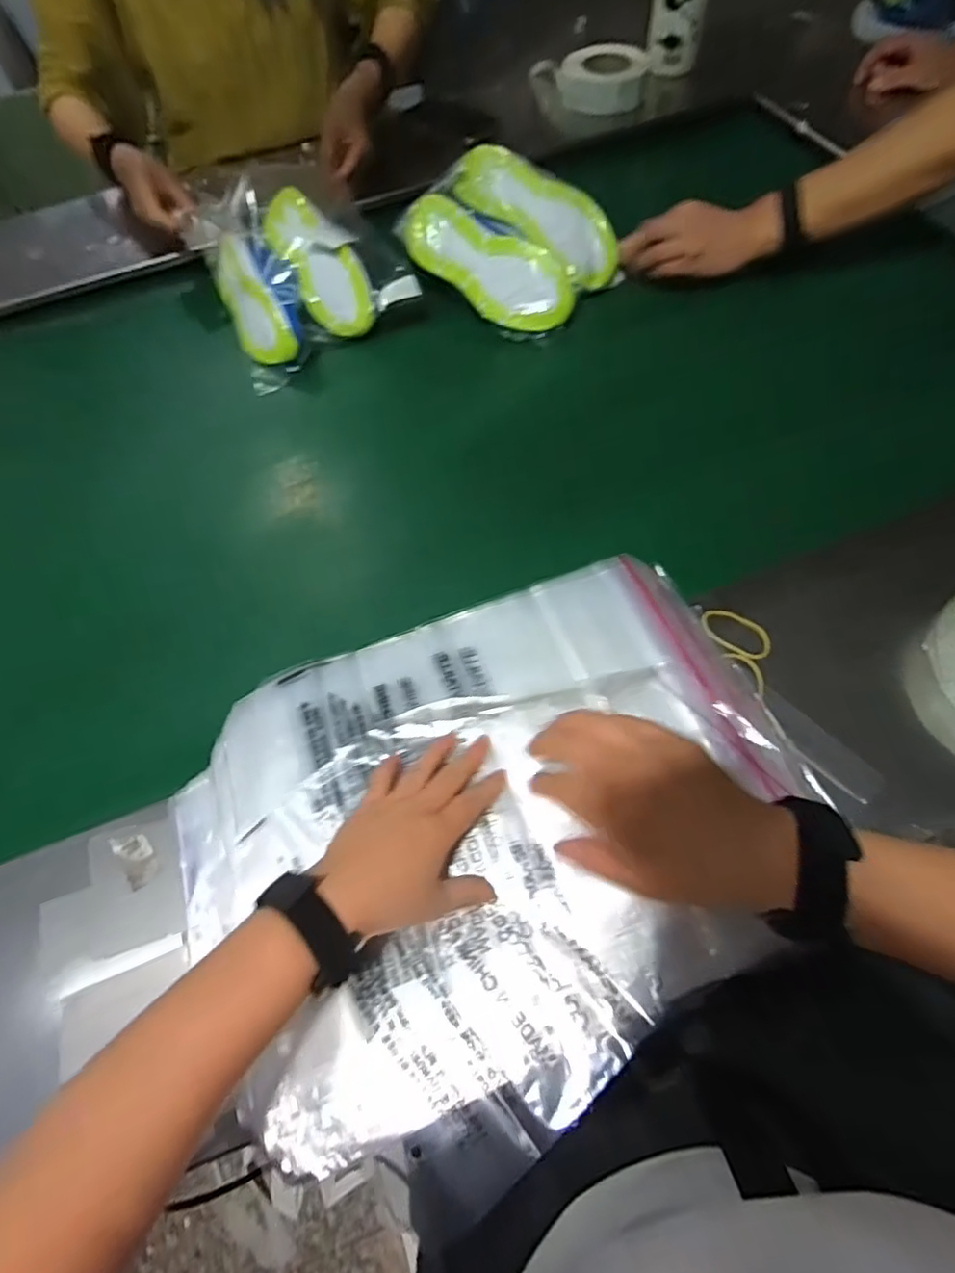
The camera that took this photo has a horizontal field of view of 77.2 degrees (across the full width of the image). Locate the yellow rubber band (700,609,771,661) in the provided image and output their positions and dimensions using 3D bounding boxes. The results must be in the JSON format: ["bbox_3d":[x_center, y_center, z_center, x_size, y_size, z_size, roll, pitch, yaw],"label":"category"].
[{"bbox_3d":[0.222,-0.003,0.513,0.061,0.005,0.037,35,66,25],"label":"yellow rubber band"}]

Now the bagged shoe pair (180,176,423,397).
[{"bbox_3d":[-0.220,-0.468,0.768,0.224,0.117,0.243,-21,61,-8],"label":"bagged shoe pair"}]

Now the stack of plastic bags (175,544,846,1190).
[{"bbox_3d":[0.011,0.133,0.440,0.450,0.036,0.338,-20,61,-7],"label":"stack of plastic bags"}]

